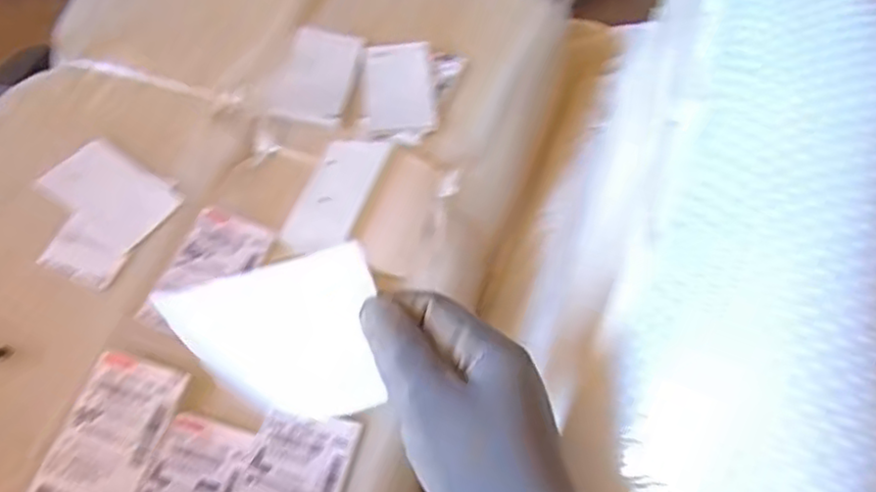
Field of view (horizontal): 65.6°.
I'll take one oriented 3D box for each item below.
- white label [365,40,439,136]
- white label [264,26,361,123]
[{"bbox_3d":[-0.044,-0.182,0.772,0.078,0.004,0.126,-4,60,-5],"label":"white label"},{"bbox_3d":[-0.139,-0.195,0.776,0.086,0.006,0.125,13,65,4],"label":"white label"}]

